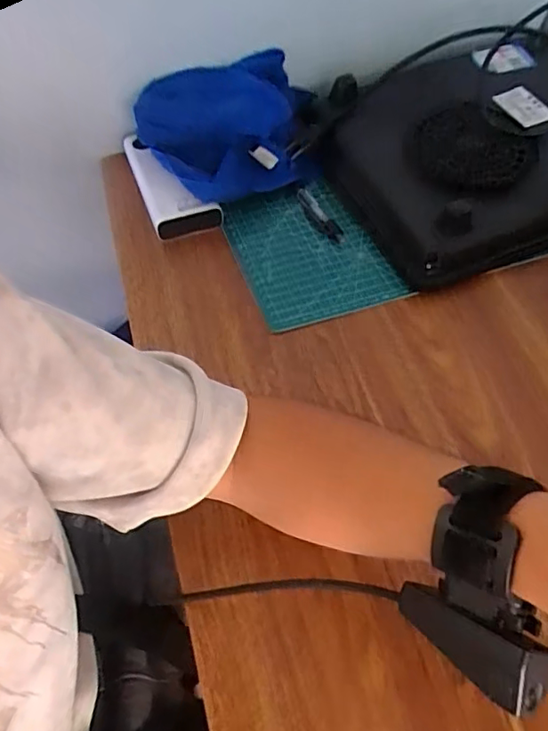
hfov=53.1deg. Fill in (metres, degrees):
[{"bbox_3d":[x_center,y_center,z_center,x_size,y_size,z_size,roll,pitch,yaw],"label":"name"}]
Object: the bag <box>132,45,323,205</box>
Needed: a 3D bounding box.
[{"bbox_3d":[-0.037,-0.255,0.588,0.198,0.060,0.152,-19,60,-15],"label":"bag"}]

